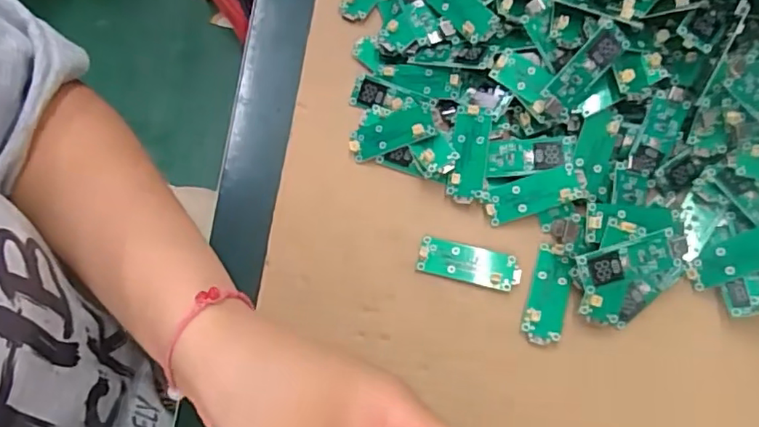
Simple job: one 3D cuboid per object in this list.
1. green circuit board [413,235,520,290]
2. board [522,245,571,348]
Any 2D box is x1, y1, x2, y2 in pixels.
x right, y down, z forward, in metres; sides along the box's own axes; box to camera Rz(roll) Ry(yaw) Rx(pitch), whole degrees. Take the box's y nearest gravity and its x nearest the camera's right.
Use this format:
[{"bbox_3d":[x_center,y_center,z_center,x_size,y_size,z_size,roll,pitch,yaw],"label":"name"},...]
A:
[{"bbox_3d":[0.046,0.025,0.286,0.051,0.005,0.019,12,71,6],"label":"green circuit board"},{"bbox_3d":[0.084,0.039,0.279,0.018,0.005,0.050,15,72,7],"label":"board"}]

